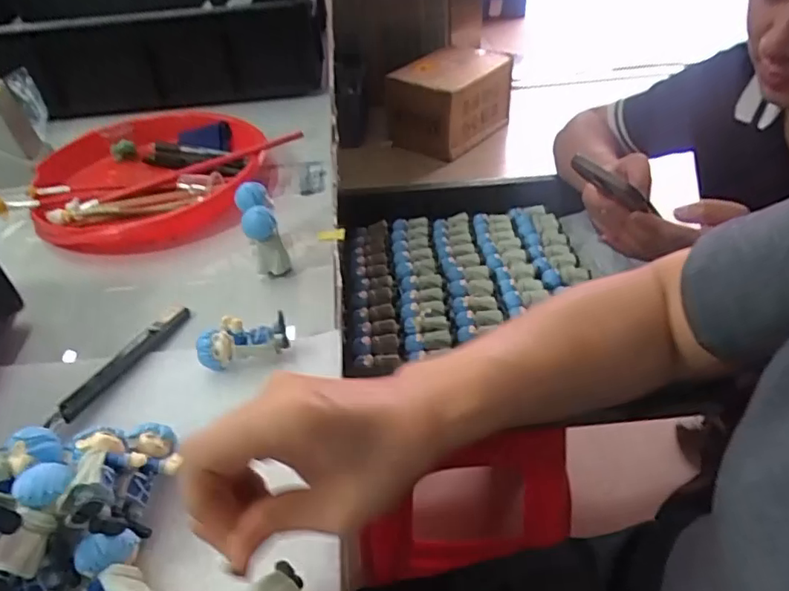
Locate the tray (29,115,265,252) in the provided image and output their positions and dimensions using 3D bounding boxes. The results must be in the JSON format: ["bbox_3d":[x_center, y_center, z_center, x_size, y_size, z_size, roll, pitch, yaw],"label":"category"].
[{"bbox_3d":[-0.264,-0.139,0.614,0.232,0.036,0.240,-3,41,3],"label":"tray"}]

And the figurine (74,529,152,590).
[{"bbox_3d":[-0.133,0.143,0.268,0.033,0.028,0.053,-28,46,-26],"label":"figurine"}]

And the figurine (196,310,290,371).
[{"bbox_3d":[-0.105,0.034,0.391,0.061,0.040,0.022,-18,42,-16],"label":"figurine"}]

